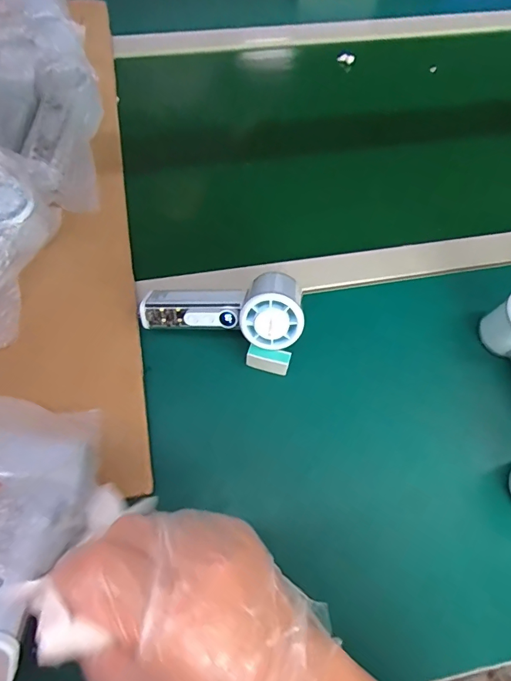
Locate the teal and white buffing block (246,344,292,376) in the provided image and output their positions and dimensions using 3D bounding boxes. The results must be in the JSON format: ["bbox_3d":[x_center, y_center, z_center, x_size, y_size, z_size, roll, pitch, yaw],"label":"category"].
[{"bbox_3d":[0.012,0.019,0.412,0.041,0.022,0.016,12,65,3],"label":"teal and white buffing block"}]

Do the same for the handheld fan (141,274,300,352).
[{"bbox_3d":[-0.032,-0.036,0.414,0.150,0.064,0.079,5,64,0],"label":"handheld fan"}]

